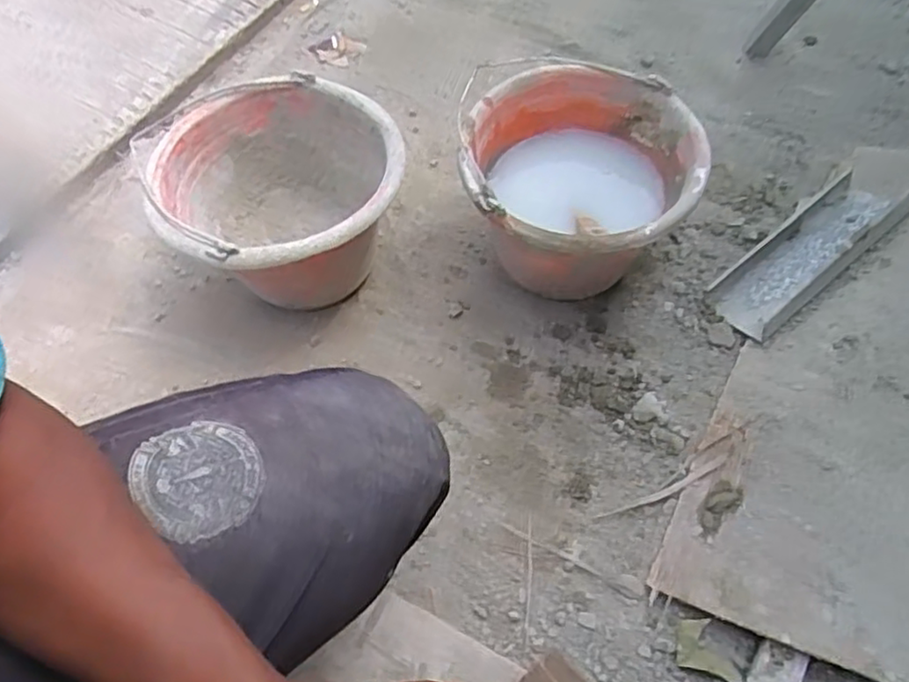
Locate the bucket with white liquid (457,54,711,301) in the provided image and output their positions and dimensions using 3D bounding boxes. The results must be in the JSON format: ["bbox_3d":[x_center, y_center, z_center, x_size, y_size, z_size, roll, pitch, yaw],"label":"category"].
[{"bbox_3d":[0.115,-0.153,0.719,0.243,0.163,0.224,-1,60,2],"label":"bucket with white liquid"}]

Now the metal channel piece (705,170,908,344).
[{"bbox_3d":[0.387,-0.098,0.752,0.240,0.041,0.089,-35,65,-16],"label":"metal channel piece"}]

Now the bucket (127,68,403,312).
[{"bbox_3d":[-0.173,-0.138,0.729,0.237,0.160,0.231,-1,60,2],"label":"bucket"}]

